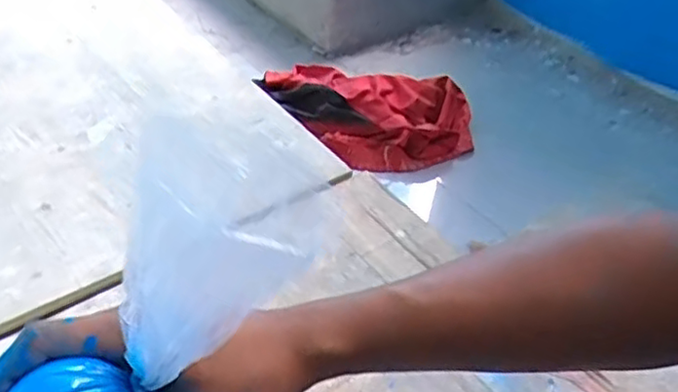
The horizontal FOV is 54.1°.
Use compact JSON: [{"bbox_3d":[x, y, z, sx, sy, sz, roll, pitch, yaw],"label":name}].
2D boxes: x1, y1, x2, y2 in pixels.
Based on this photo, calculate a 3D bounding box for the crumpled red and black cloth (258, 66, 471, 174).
[{"bbox_3d":[0.040,-0.140,1.152,0.385,0.084,0.198,9,43,3],"label":"crumpled red and black cloth"}]

